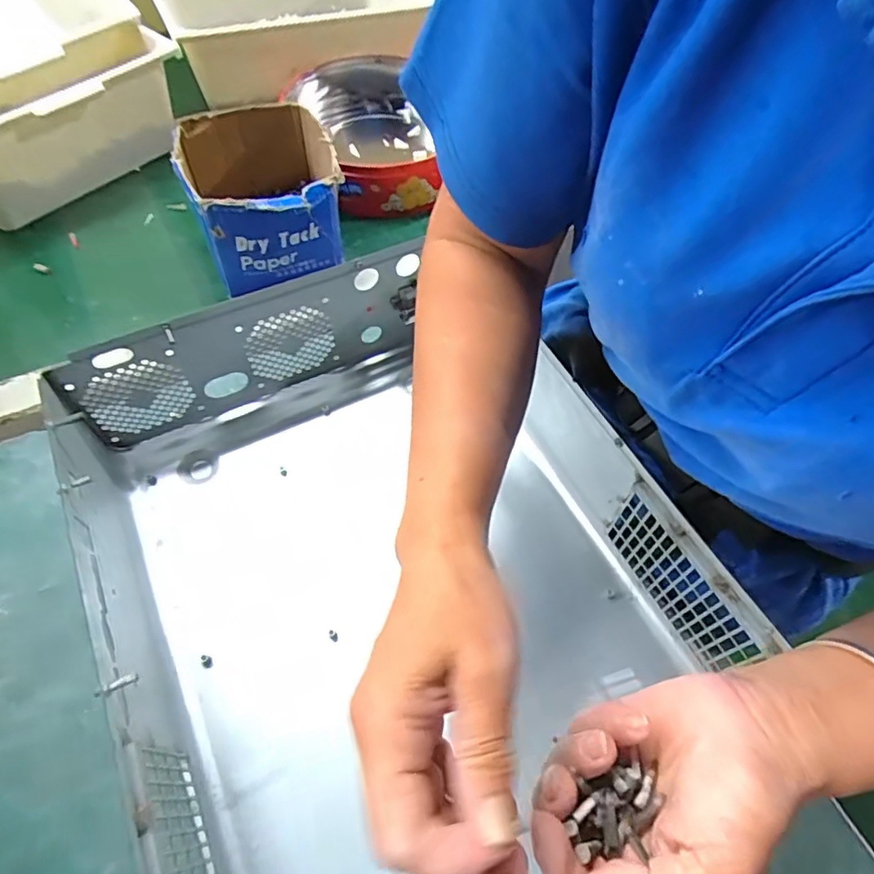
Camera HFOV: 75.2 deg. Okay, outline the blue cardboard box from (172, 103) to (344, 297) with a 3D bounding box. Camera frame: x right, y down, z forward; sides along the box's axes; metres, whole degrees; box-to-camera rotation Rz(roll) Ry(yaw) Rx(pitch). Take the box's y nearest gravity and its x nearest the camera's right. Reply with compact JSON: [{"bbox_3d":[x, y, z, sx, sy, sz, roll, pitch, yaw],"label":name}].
[{"bbox_3d":[-0.176,-0.250,0.587,0.145,0.105,0.168,-13,59,-9],"label":"blue cardboard box"}]

